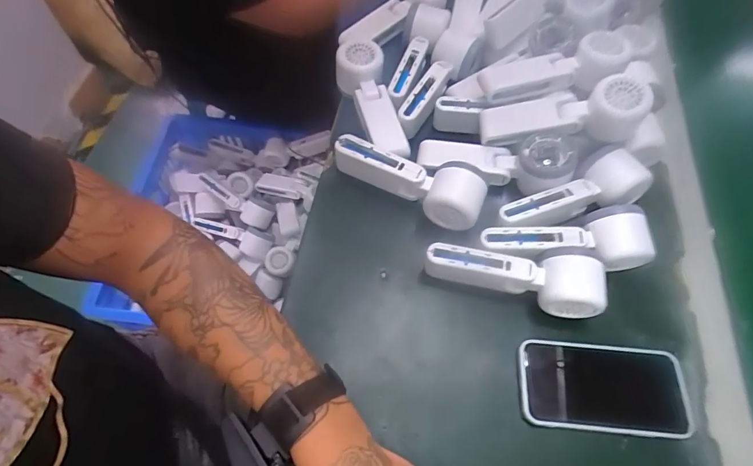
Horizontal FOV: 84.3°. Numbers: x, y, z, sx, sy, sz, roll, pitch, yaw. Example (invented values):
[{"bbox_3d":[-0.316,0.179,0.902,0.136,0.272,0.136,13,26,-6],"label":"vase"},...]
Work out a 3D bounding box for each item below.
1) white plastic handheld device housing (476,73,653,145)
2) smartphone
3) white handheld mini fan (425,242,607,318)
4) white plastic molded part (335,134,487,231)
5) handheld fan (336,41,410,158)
[{"bbox_3d":[0.198,-0.123,0.448,0.165,0.058,0.049,-4,61,15],"label":"white plastic handheld device housing"},{"bbox_3d":[0.205,0.139,0.376,0.147,0.009,0.075,6,62,0],"label":"smartphone"},{"bbox_3d":[0.129,0.039,0.399,0.163,0.046,0.053,10,62,2],"label":"white handheld mini fan"},{"bbox_3d":[0.034,-0.061,0.442,0.161,0.053,0.055,20,63,7],"label":"white plastic molded part"},{"bbox_3d":[0.000,-0.159,0.496,0.059,0.057,0.144,-29,103,-17],"label":"handheld fan"}]

